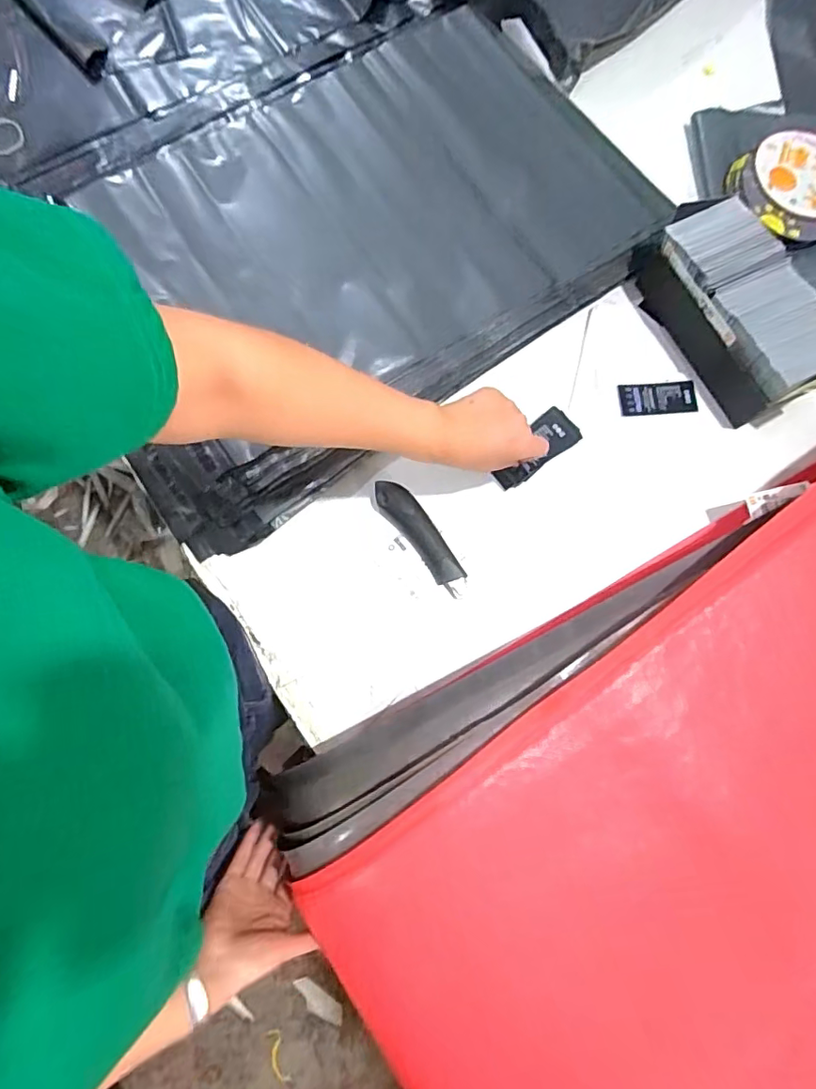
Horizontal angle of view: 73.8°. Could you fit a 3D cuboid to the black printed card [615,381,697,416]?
[{"bbox_3d":[0.290,-0.168,0.628,0.090,0.005,0.040,-5,78,-1],"label":"black printed card"}]

